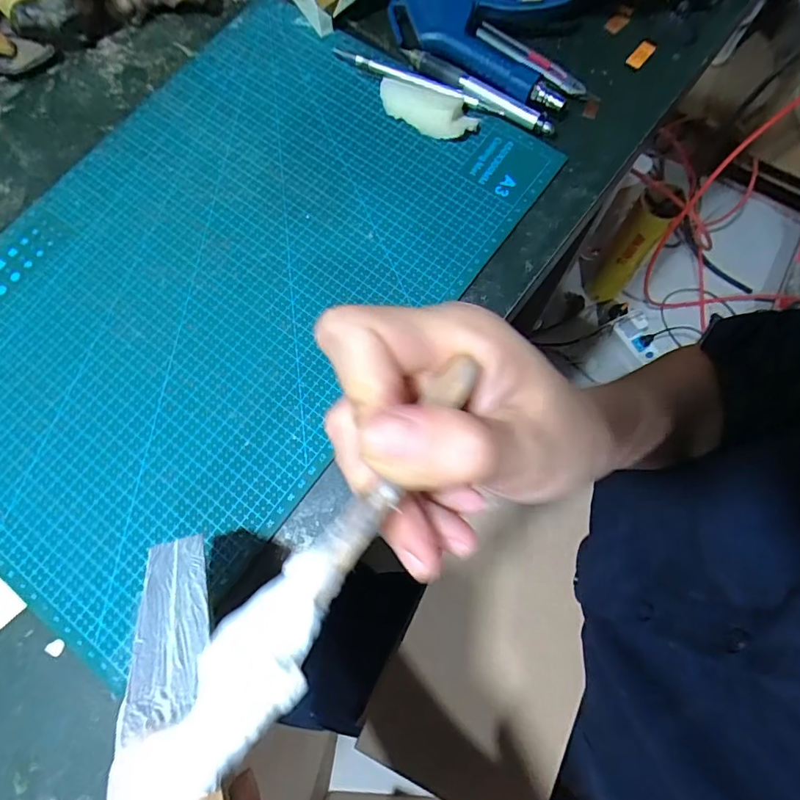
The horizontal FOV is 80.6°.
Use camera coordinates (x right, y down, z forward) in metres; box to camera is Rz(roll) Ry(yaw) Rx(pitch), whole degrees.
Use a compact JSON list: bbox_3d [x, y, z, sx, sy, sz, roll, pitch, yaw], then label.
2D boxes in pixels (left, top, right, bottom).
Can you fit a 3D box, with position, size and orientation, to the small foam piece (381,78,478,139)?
[{"bbox_3d":[0.020,-0.220,0.356,0.078,0.015,0.033,21,76,8],"label":"small foam piece"}]

